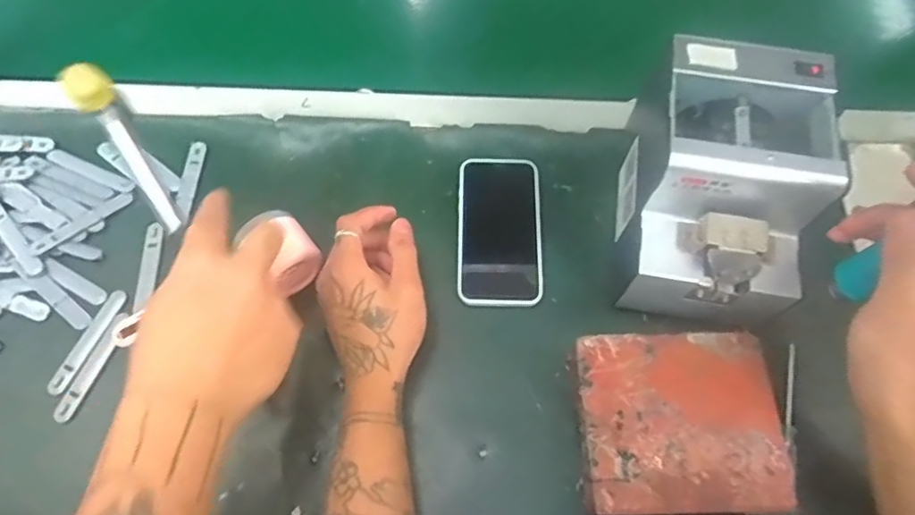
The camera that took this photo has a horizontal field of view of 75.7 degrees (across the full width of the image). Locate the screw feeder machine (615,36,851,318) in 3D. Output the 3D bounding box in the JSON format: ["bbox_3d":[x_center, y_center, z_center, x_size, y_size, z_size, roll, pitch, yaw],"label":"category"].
[{"bbox_3d":[0.212,-0.056,0.481,0.132,0.147,0.181,10,65,4],"label":"screw feeder machine"}]

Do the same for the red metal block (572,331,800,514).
[{"bbox_3d":[0.169,0.127,0.455,0.150,0.040,0.128,-2,66,-2],"label":"red metal block"}]

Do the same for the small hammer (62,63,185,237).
[{"bbox_3d":[-0.212,-0.069,0.382,0.025,0.023,0.113,-32,100,-15],"label":"small hammer"}]

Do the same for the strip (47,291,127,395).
[{"bbox_3d":[-0.311,0.070,0.496,0.015,0.004,0.093,25,66,0],"label":"strip"}]

